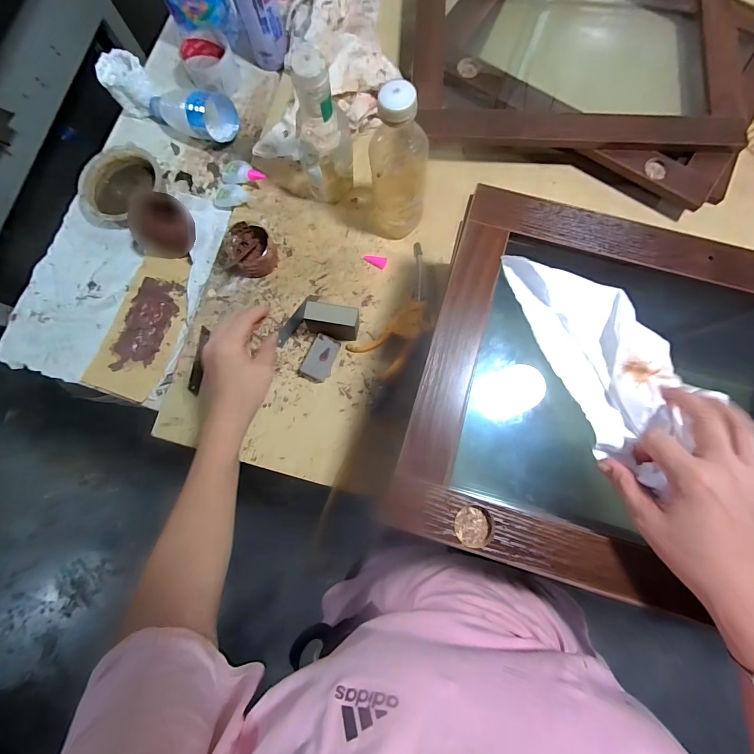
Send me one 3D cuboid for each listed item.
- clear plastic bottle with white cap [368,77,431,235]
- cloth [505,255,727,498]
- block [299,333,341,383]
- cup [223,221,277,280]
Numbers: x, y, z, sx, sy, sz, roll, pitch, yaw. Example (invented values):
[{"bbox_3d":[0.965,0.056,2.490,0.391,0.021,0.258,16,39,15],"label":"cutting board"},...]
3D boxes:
[{"bbox_3d":[0.028,-0.249,0.469,0.067,0.207,0.063,0,82,3],"label":"clear plastic bottle with white cap"},{"bbox_3d":[0.205,-0.024,0.336,0.094,0.025,0.220,-26,77,-1],"label":"cloth"},{"bbox_3d":[-0.080,-0.026,0.527,0.039,0.024,0.066,27,83,7],"label":"block"},{"bbox_3d":[-0.187,-0.184,0.548,0.067,0.045,0.070,0,80,2],"label":"cup"}]

